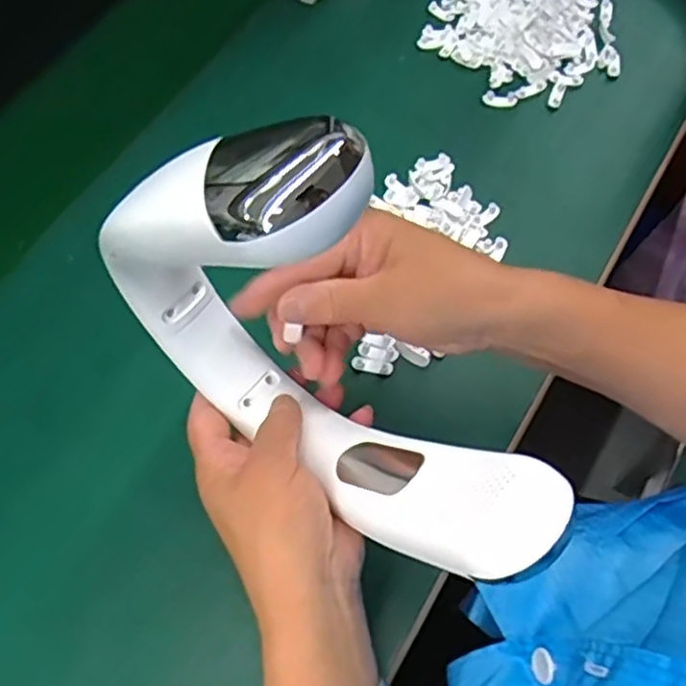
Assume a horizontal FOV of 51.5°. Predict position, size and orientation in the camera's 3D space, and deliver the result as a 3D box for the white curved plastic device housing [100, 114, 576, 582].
[{"bbox_3d":[0.006,0.017,0.286,0.177,0.211,0.047,33,66,11],"label":"white curved plastic device housing"}]

